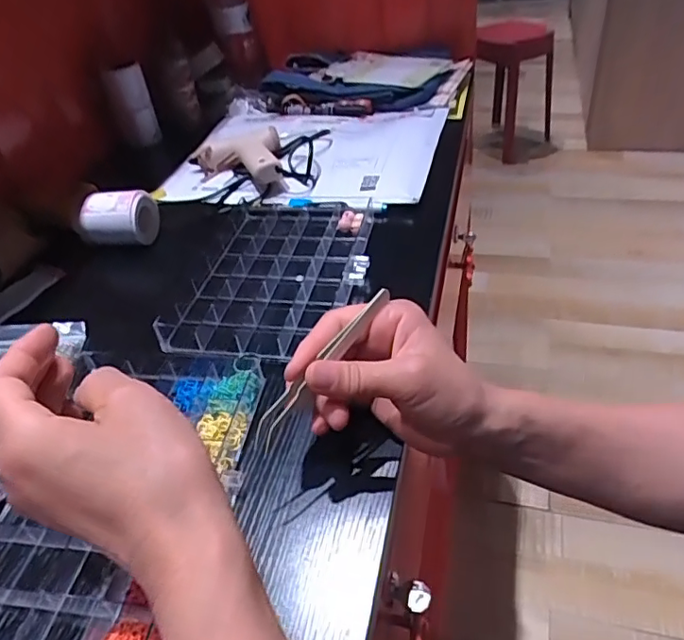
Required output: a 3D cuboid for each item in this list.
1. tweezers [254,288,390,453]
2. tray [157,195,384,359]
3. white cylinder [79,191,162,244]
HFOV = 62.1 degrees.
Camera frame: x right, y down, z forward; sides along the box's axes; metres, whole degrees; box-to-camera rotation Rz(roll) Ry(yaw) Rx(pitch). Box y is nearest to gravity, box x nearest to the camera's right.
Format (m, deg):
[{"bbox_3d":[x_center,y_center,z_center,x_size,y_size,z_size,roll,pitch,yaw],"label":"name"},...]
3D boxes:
[{"bbox_3d":[-0.011,0.026,0.329,0.016,0.008,0.121,33,73,31],"label":"tweezers"},{"bbox_3d":[-0.057,-0.049,0.513,0.148,0.027,0.217,8,42,17],"label":"tray"},{"bbox_3d":[-0.227,-0.104,0.575,0.072,0.050,0.046,-5,40,3],"label":"white cylinder"}]

